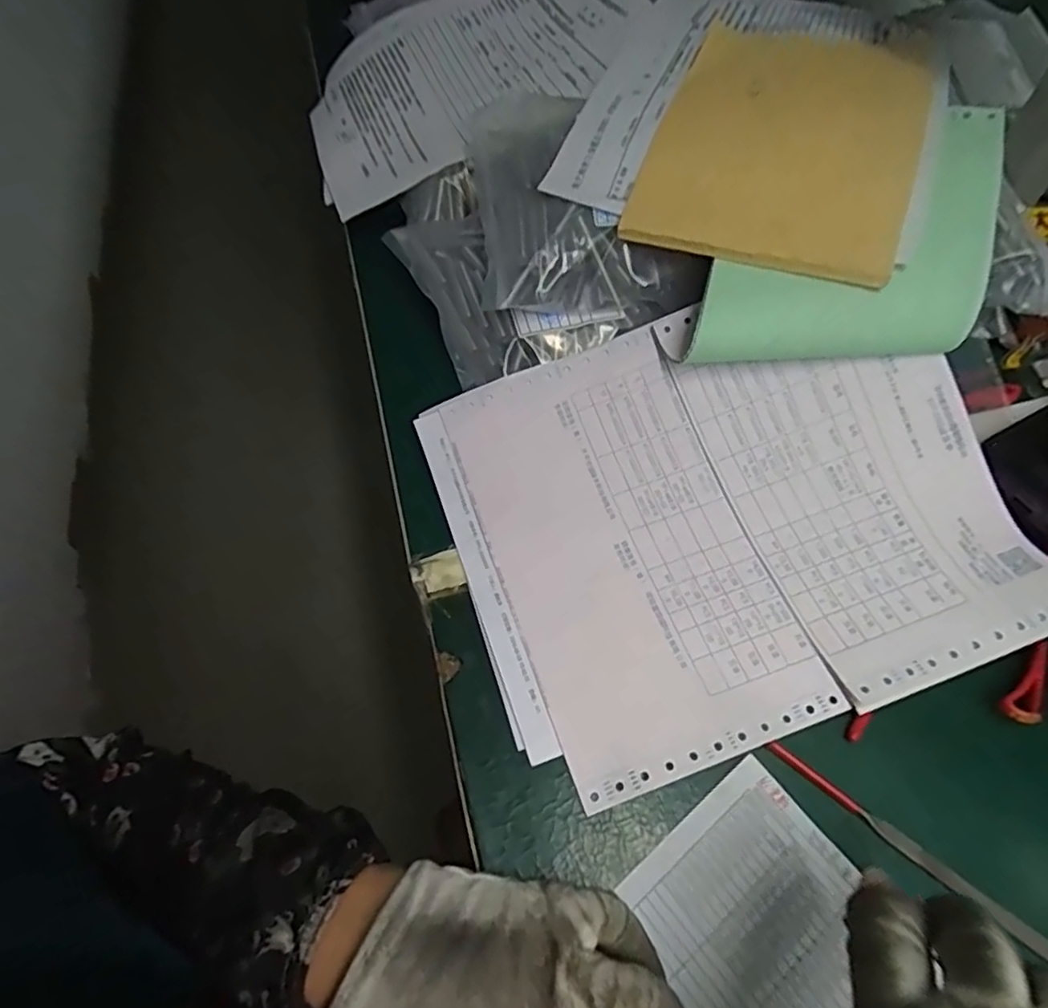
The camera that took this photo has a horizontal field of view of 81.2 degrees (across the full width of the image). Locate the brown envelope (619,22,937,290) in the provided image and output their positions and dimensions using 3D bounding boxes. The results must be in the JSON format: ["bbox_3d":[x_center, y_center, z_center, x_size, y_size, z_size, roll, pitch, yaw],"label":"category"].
[{"bbox_3d":[0.157,-0.220,0.364,0.146,0.033,0.205,19,64,11],"label":"brown envelope"}]

